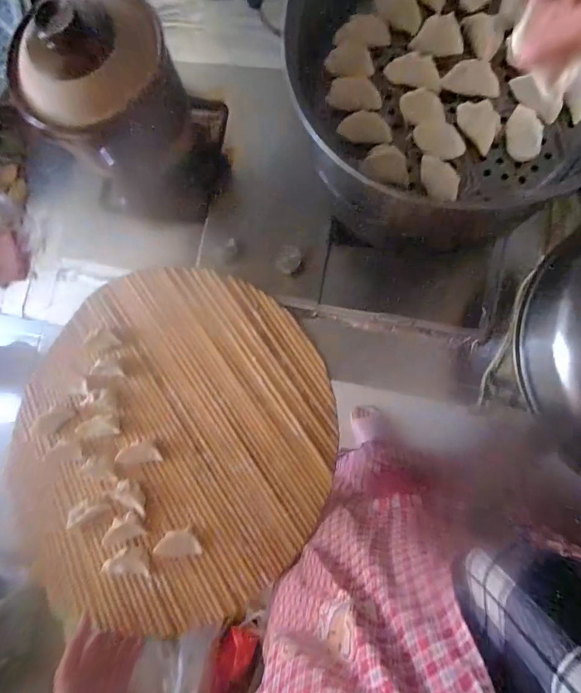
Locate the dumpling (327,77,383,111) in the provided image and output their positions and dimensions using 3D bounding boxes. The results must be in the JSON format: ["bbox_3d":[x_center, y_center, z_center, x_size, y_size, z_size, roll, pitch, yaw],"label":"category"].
[{"bbox_3d":[0.072,-0.284,0.398,0.059,0.015,0.032,4,86,7],"label":"dumpling"}]

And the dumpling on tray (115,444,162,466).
[{"bbox_3d":[-0.228,0.162,0.532,0.062,0.015,0.028,-5,82,4],"label":"dumpling on tray"}]

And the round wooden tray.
[{"bbox_3d":[-0.181,0.124,0.526,0.493,0.050,0.473,-1,82,5],"label":"round wooden tray"}]

